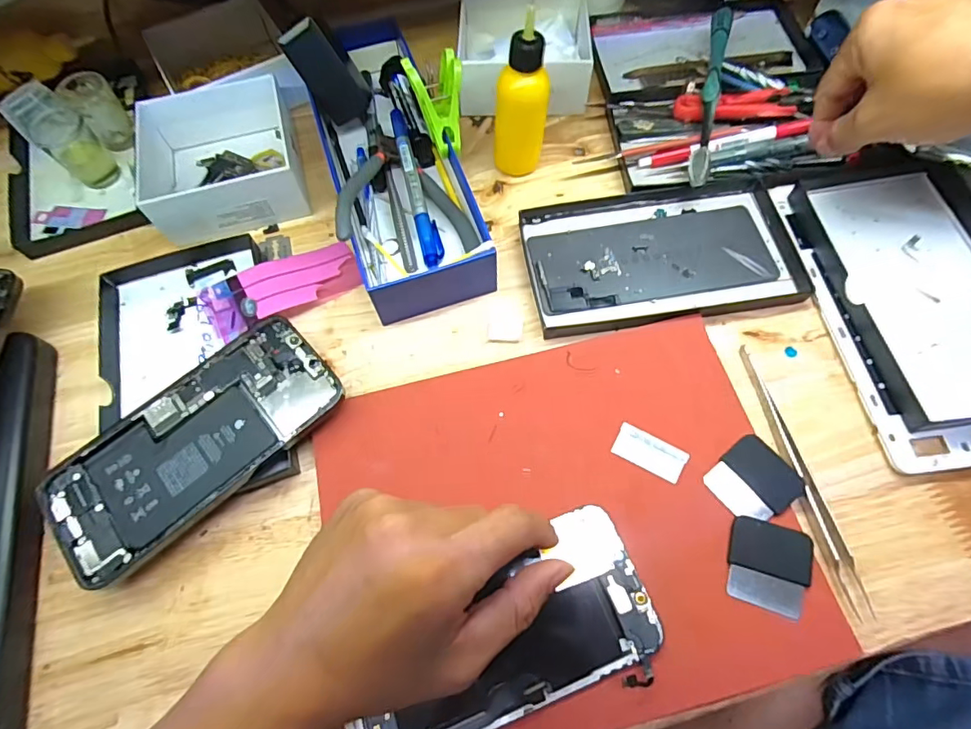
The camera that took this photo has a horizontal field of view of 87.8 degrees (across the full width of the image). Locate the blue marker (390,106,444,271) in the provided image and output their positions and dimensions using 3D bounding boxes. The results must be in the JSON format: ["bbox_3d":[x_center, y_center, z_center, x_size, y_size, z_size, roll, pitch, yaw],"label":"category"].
[{"bbox_3d":[-0.050,-0.131,0.360,0.015,0.018,0.132,-14,68,-3],"label":"blue marker"}]

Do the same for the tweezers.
[{"bbox_3d":[0.175,0.057,0.280,0.011,0.006,0.150,-12,68,-2],"label":"tweezers"}]

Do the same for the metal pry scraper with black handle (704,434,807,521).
[{"bbox_3d":[0.147,0.064,0.274,0.042,0.004,0.040,-38,71,-12],"label":"metal pry scraper with black handle"}]

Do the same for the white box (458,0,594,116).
[{"bbox_3d":[0.031,-0.266,0.415,0.106,0.037,0.112,3,68,4],"label":"white box"}]

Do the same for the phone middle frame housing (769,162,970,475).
[{"bbox_3d":[0.277,-0.044,0.319,0.117,0.016,0.210,-8,68,-1],"label":"phone middle frame housing"}]

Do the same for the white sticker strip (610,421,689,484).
[{"bbox_3d":[0.093,0.050,0.284,0.039,0.004,0.020,28,72,13],"label":"white sticker strip"}]

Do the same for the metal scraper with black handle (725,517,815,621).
[{"bbox_3d":[0.145,0.103,0.257,0.040,0.004,0.042,17,70,9],"label":"metal scraper with black handle"}]

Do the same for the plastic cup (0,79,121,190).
[{"bbox_3d":[-0.296,-0.161,0.356,0.026,0.067,0.032,22,71,11],"label":"plastic cup"}]

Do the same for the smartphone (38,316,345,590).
[{"bbox_3d":[-0.162,0.041,0.284,0.158,0.006,0.077,-41,71,-17],"label":"smartphone"}]

